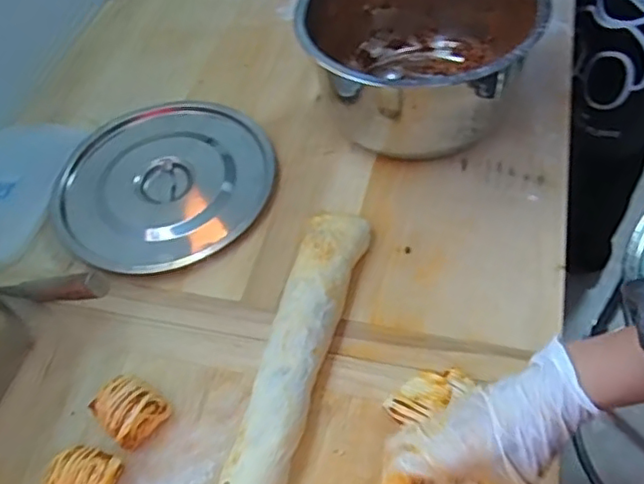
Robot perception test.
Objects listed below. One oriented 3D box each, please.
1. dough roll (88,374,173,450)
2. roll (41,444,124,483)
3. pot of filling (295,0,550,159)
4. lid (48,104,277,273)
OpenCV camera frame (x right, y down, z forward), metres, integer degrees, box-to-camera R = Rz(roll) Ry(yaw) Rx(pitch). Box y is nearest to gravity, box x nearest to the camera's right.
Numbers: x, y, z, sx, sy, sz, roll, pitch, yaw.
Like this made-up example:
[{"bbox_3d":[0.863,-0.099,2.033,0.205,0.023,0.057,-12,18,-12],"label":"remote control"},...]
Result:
[{"bbox_3d":[-0.190,0.166,0.597,0.065,0.043,0.056,35,66,28],"label":"dough roll"},{"bbox_3d":[-0.220,0.223,0.560,0.058,0.046,0.055,14,58,17],"label":"roll"},{"bbox_3d":[0.122,-0.240,0.775,0.277,0.170,0.290,-4,54,5],"label":"pot of filling"},{"bbox_3d":[-0.202,-0.082,0.796,0.260,0.040,0.279,-4,54,5],"label":"lid"}]

